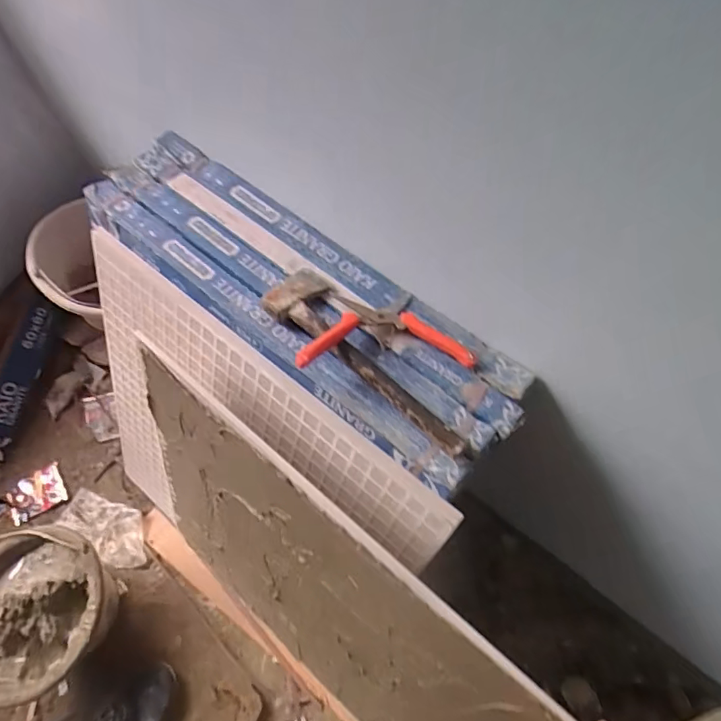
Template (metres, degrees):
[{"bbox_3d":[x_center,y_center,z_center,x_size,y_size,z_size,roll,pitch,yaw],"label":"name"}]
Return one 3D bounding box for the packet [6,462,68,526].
[{"bbox_3d":[-0.687,0.283,1.040,0.113,0.011,0.083,-28,79,-14],"label":"packet"}]

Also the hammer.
[{"bbox_3d":[0.011,-0.010,0.538,0.277,0.039,0.081,37,69,19],"label":"hammer"}]

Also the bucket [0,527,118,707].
[{"bbox_3d":[-0.551,0.445,0.866,0.252,0.165,0.246,-1,62,1],"label":"bucket"}]

